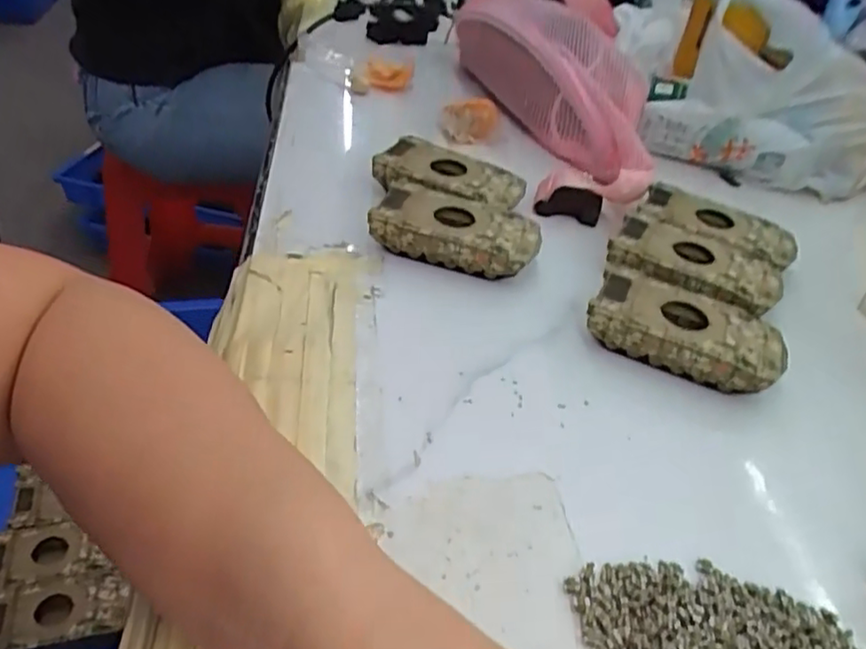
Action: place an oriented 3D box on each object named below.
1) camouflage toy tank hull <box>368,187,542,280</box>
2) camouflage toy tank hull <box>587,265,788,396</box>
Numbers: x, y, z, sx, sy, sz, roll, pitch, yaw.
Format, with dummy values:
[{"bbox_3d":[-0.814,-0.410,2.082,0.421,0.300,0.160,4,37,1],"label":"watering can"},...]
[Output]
[{"bbox_3d":[0.014,-0.055,0.394,0.095,0.026,0.050,16,41,10],"label":"camouflage toy tank hull"},{"bbox_3d":[0.132,0.005,0.347,0.095,0.028,0.051,21,42,15],"label":"camouflage toy tank hull"}]

